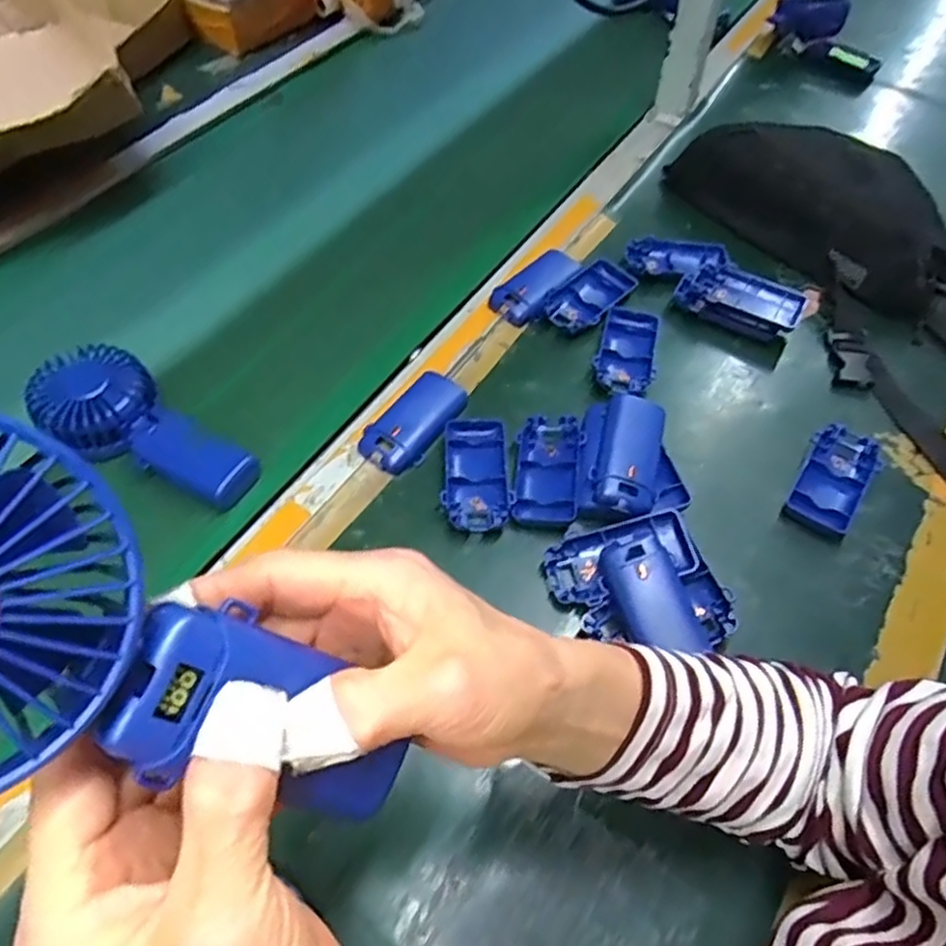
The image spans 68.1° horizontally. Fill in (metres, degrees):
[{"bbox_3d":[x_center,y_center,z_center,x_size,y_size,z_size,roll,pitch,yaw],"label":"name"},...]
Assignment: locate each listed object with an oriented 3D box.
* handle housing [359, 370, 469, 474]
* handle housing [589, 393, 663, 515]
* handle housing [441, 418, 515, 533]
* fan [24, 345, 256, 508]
[{"bbox_3d":[-0.043,-0.040,0.535,0.046,0.017,0.094,30,60,18],"label":"handle housing"},{"bbox_3d":[0.112,-0.010,0.509,0.043,0.033,0.093,14,56,8],"label":"handle housing"},{"bbox_3d":[0.002,0.002,0.513,0.047,0.014,0.093,-2,56,-3],"label":"handle housing"},{"bbox_3d":[-0.239,-0.031,0.503,0.180,0.038,0.080,32,61,19],"label":"fan"}]

